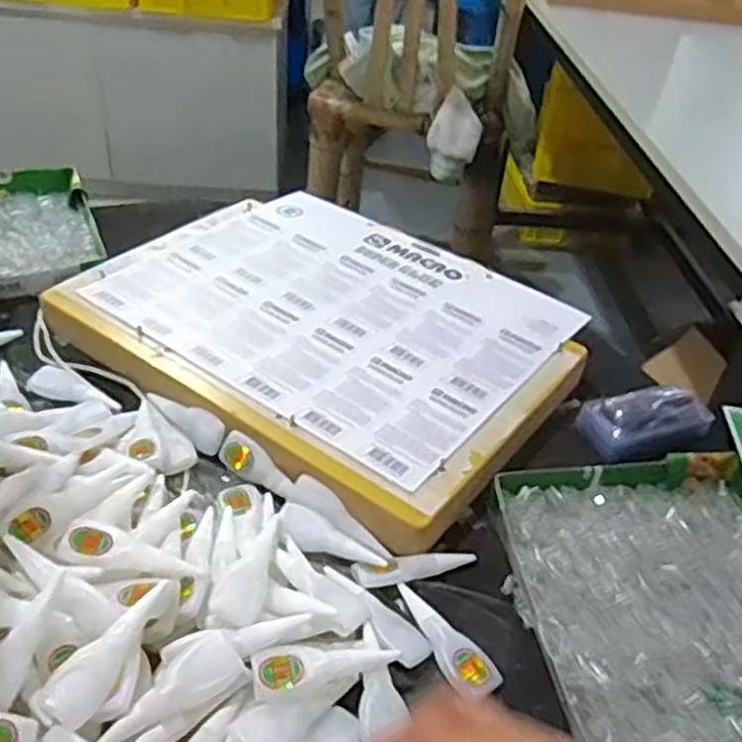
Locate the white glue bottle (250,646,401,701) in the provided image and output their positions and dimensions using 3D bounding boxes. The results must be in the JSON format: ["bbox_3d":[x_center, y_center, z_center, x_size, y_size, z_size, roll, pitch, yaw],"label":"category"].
[{"bbox_3d":[-0.028,0.174,0.469,0.086,0.029,0.025,-12,42,-21],"label":"white glue bottle"}]

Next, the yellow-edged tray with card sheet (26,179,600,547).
[{"bbox_3d":[-0.032,-0.046,0.725,0.410,0.029,0.331,27,43,24],"label":"yellow-edged tray with card sheet"}]

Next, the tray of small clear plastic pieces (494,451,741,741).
[{"bbox_3d":[0.205,0.160,0.521,0.196,0.029,0.256,-1,39,-9],"label":"tray of small clear plastic pieces"}]

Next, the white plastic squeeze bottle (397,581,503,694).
[{"bbox_3d":[0.047,0.171,0.506,0.028,0.012,0.087,-18,45,-28],"label":"white plastic squeeze bottle"}]

